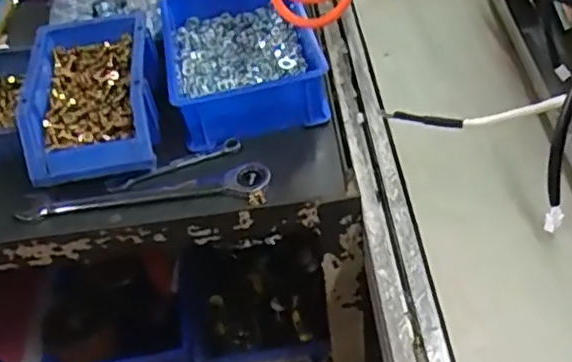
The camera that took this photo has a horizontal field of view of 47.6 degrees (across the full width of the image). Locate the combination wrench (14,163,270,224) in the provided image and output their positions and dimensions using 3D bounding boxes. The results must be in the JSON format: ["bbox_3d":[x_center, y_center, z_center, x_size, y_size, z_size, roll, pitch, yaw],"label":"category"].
[{"bbox_3d":[-0.129,0.012,0.580,0.228,0.014,0.036,-8,46,2],"label":"combination wrench"}]

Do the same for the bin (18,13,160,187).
[{"bbox_3d":[-0.186,-0.083,0.634,0.118,0.075,0.178,-10,46,0],"label":"bin"}]

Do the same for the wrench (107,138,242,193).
[{"bbox_3d":[-0.102,-0.015,0.606,0.126,0.011,0.010,-22,47,-12],"label":"wrench"}]

